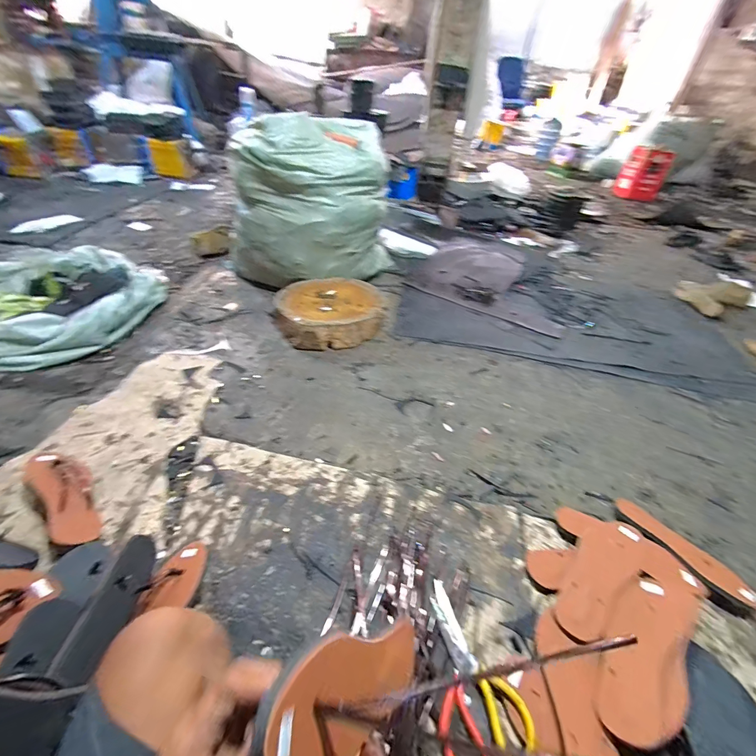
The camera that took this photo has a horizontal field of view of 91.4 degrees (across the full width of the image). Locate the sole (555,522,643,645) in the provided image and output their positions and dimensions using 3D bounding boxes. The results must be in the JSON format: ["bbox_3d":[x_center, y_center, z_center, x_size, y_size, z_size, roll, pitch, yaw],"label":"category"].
[{"bbox_3d":[0.384,0.341,0.644,0.239,0.013,0.089,-38,41,-28],"label":"sole"}]

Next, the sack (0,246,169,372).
[{"bbox_3d":[-0.999,-0.241,1.152,0.610,0.204,0.506,-17,44,-27],"label":"sack"}]

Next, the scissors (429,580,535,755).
[{"bbox_3d":[0.115,0.435,0.541,0.118,0.029,0.237,-15,43,-26],"label":"scissors"}]

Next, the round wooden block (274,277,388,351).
[{"bbox_3d":[-0.167,-0.237,1.277,0.351,0.093,0.349,4,38,-3],"label":"round wooden block"}]

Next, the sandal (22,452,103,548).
[{"bbox_3d":[-0.589,0.206,0.688,0.245,0.057,0.087,32,44,29],"label":"sandal"}]

